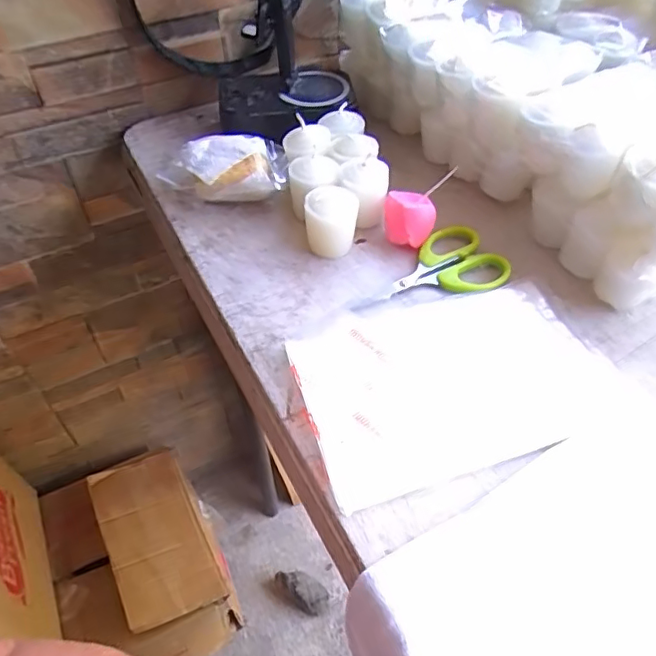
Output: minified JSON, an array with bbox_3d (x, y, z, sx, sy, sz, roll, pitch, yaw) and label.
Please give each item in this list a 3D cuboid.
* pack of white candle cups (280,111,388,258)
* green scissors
[{"bbox_3d":[0.005,-0.116,0.432,0.069,0.043,0.136,-9,50,-7],"label":"pack of white candle cups"},{"bbox_3d":[0.068,-0.040,0.388,0.106,0.006,0.063,-17,52,-14],"label":"green scissors"}]

